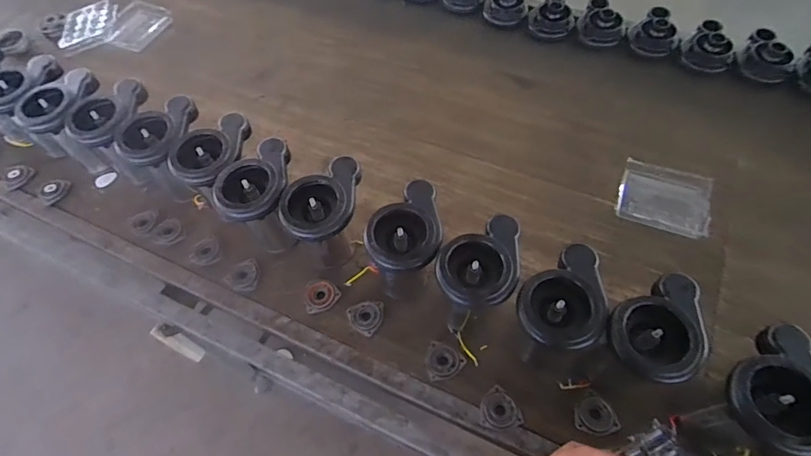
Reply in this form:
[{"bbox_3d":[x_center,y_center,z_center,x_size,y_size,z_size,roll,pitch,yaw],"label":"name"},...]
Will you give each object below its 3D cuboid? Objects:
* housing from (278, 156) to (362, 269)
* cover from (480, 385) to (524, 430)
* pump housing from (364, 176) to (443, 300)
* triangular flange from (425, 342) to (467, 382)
[{"bbox_3d":[-0.140,-0.010,0.831,0.137,0.178,0.149,-9,59,-2],"label":"housing"},{"bbox_3d":[0.154,0.299,0.744,0.065,0.019,0.065,-16,60,-6],"label":"cover"},{"bbox_3d":[-0.001,0.035,0.797,0.125,0.180,0.166,0,59,4],"label":"pump housing"},{"bbox_3d":[0.068,0.228,0.783,0.066,0.010,0.064,-14,60,-5],"label":"triangular flange"}]

